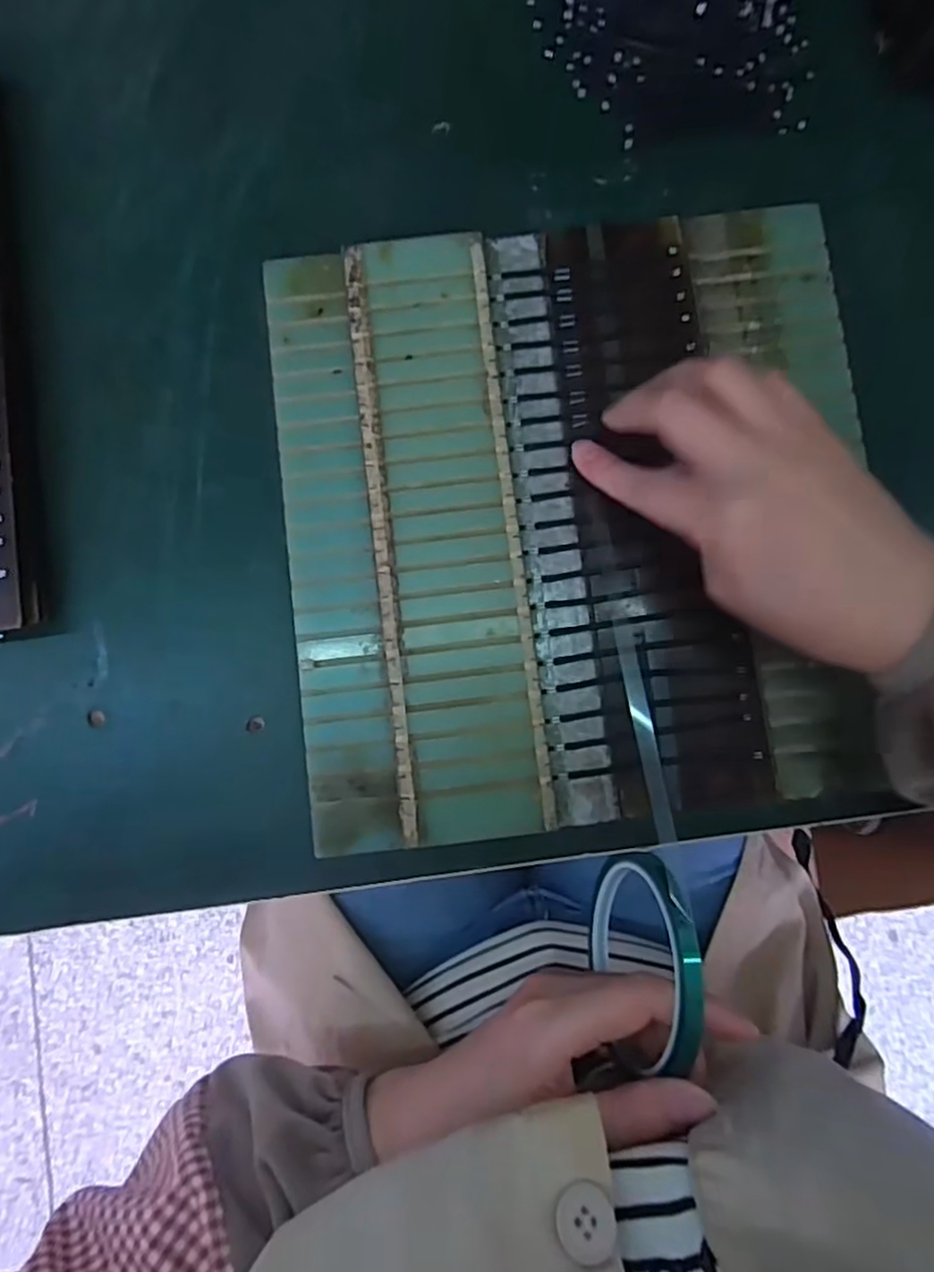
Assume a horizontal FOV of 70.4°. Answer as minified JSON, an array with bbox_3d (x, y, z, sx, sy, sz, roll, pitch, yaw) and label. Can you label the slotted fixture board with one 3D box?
[{"bbox_3d":[0.048,-0.053,0.290,0.249,0.012,0.266,-5,85,-1],"label":"slotted fixture board"}]

